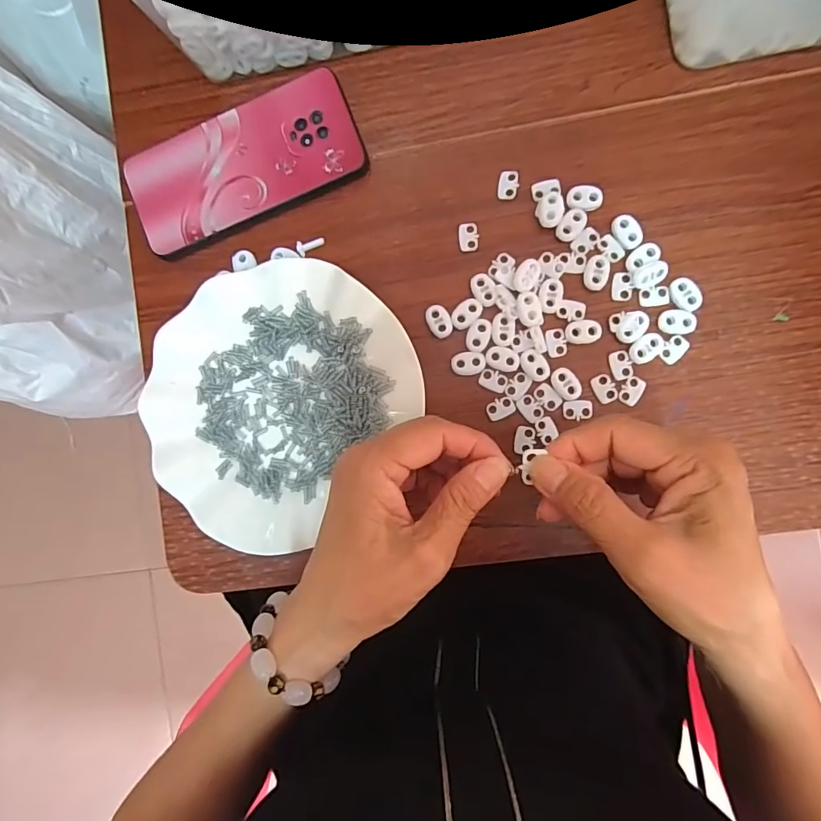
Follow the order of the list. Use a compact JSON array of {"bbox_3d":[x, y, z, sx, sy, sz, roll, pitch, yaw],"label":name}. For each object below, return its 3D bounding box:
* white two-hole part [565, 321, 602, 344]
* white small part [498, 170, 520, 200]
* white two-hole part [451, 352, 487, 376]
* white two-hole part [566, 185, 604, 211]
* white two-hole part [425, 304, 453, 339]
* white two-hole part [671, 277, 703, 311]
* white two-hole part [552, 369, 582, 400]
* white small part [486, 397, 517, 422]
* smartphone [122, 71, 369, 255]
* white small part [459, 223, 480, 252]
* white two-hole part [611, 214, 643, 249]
[{"bbox_3d":[0.114,-0.051,0.306,0.022,0.004,0.016,-4,90,5],"label":"white two-hole part"},{"bbox_3d":[0.066,-0.152,0.313,0.014,0.004,0.019,9,91,5],"label":"white small part"},{"bbox_3d":[0.039,-0.031,0.312,0.023,0.004,0.016,0,90,5],"label":"white two-hole part"},{"bbox_3d":[0.115,-0.140,0.307,0.022,0.005,0.016,9,91,5],"label":"white two-hole part"},{"bbox_3d":[0.019,-0.060,0.314,0.015,0.004,0.023,-26,88,4],"label":"white two-hole part"},{"bbox_3d":[0.177,-0.075,0.301,0.015,0.007,0.022,-26,88,4],"label":"white two-hole part"},{"bbox_3d":[0.103,-0.018,0.307,0.015,0.004,0.023,-37,87,4],"label":"white two-hole part"},{"bbox_3d":[0.060,-0.002,0.312,0.019,0.004,0.013,-24,88,4],"label":"white small part"},{"bbox_3d":[-0.117,-0.173,0.327,0.162,0.013,0.077,-24,88,5],"label":"smartphone"},{"bbox_3d":[0.039,-0.118,0.315,0.013,0.004,0.020,-2,90,5],"label":"white small part"},{"bbox_3d":[0.142,-0.117,0.304,0.015,0.005,0.023,-31,88,4],"label":"white two-hole part"}]

